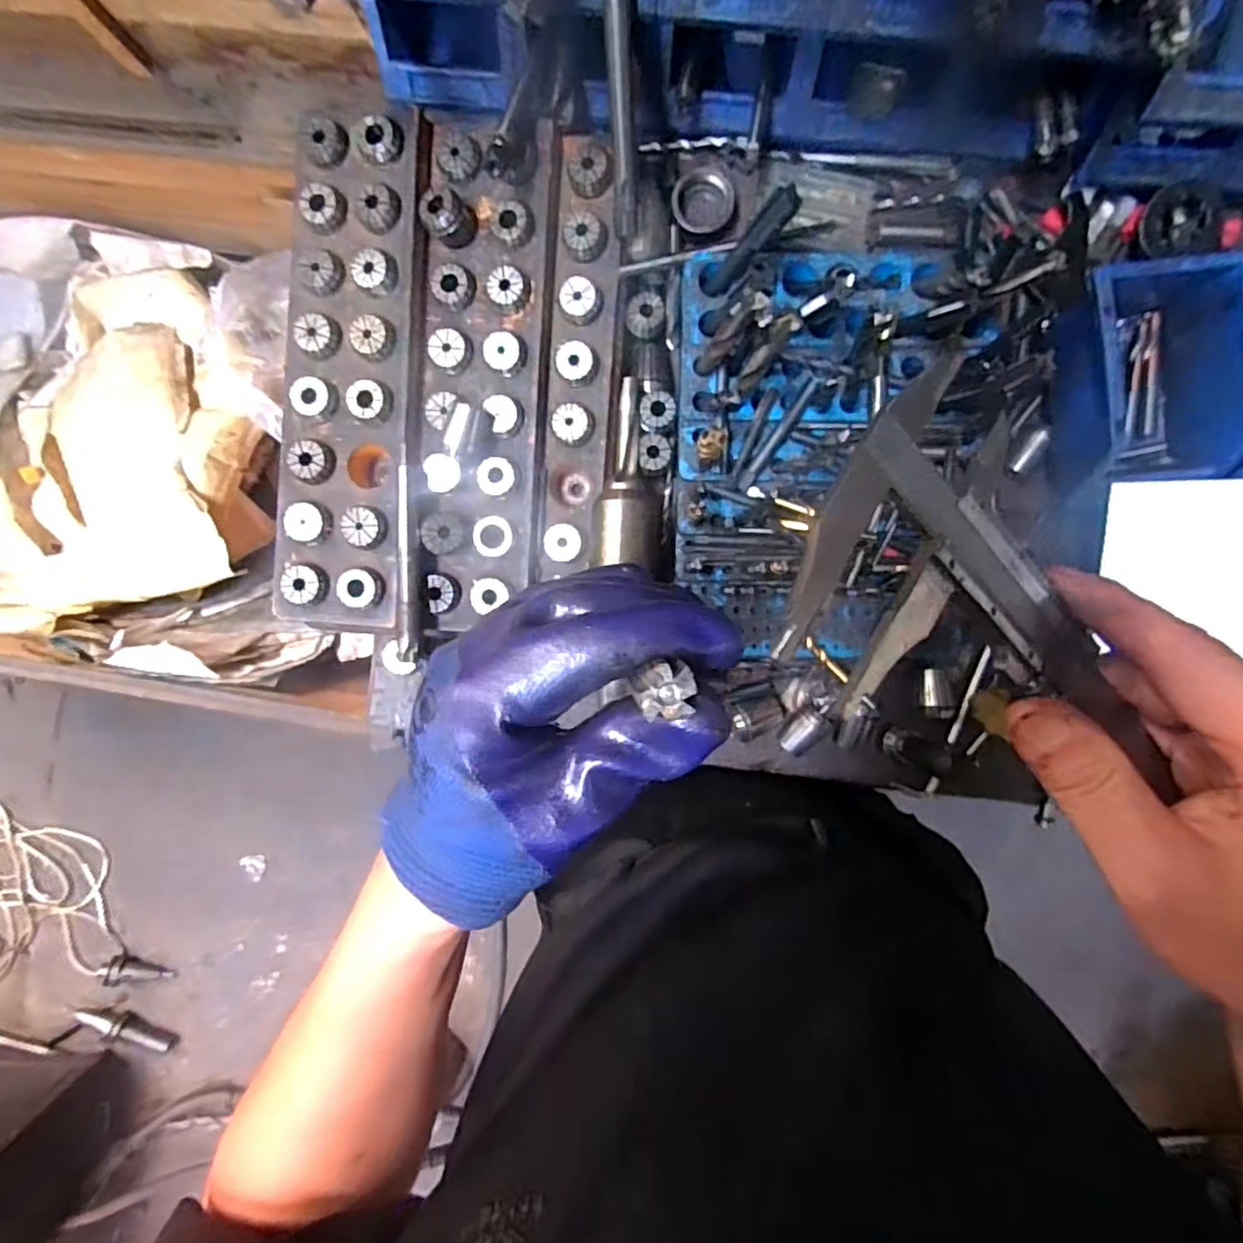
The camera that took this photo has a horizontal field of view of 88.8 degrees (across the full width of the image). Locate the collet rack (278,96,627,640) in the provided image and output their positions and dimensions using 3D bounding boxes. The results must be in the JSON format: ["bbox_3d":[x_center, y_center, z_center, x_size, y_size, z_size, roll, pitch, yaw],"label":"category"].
[{"bbox_3d":[-0.125,-0.176,0.474,0.236,0.045,0.359,5,93,1],"label":"collet rack"}]

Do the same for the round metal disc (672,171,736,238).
[{"bbox_3d":[0.065,-0.327,0.498,0.048,0.010,0.044,3,128,4],"label":"round metal disc"}]

